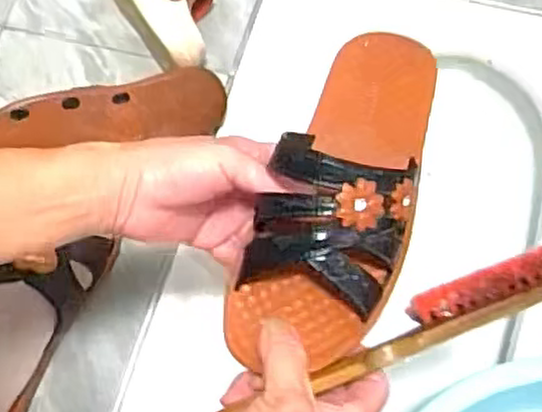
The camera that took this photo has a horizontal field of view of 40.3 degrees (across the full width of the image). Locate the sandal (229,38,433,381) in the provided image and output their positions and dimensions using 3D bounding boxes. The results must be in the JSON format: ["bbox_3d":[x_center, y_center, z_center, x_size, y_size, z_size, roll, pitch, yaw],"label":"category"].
[{"bbox_3d":[0.045,-0.013,0.426,0.083,0.063,0.213,19,65,9],"label":"sandal"}]

